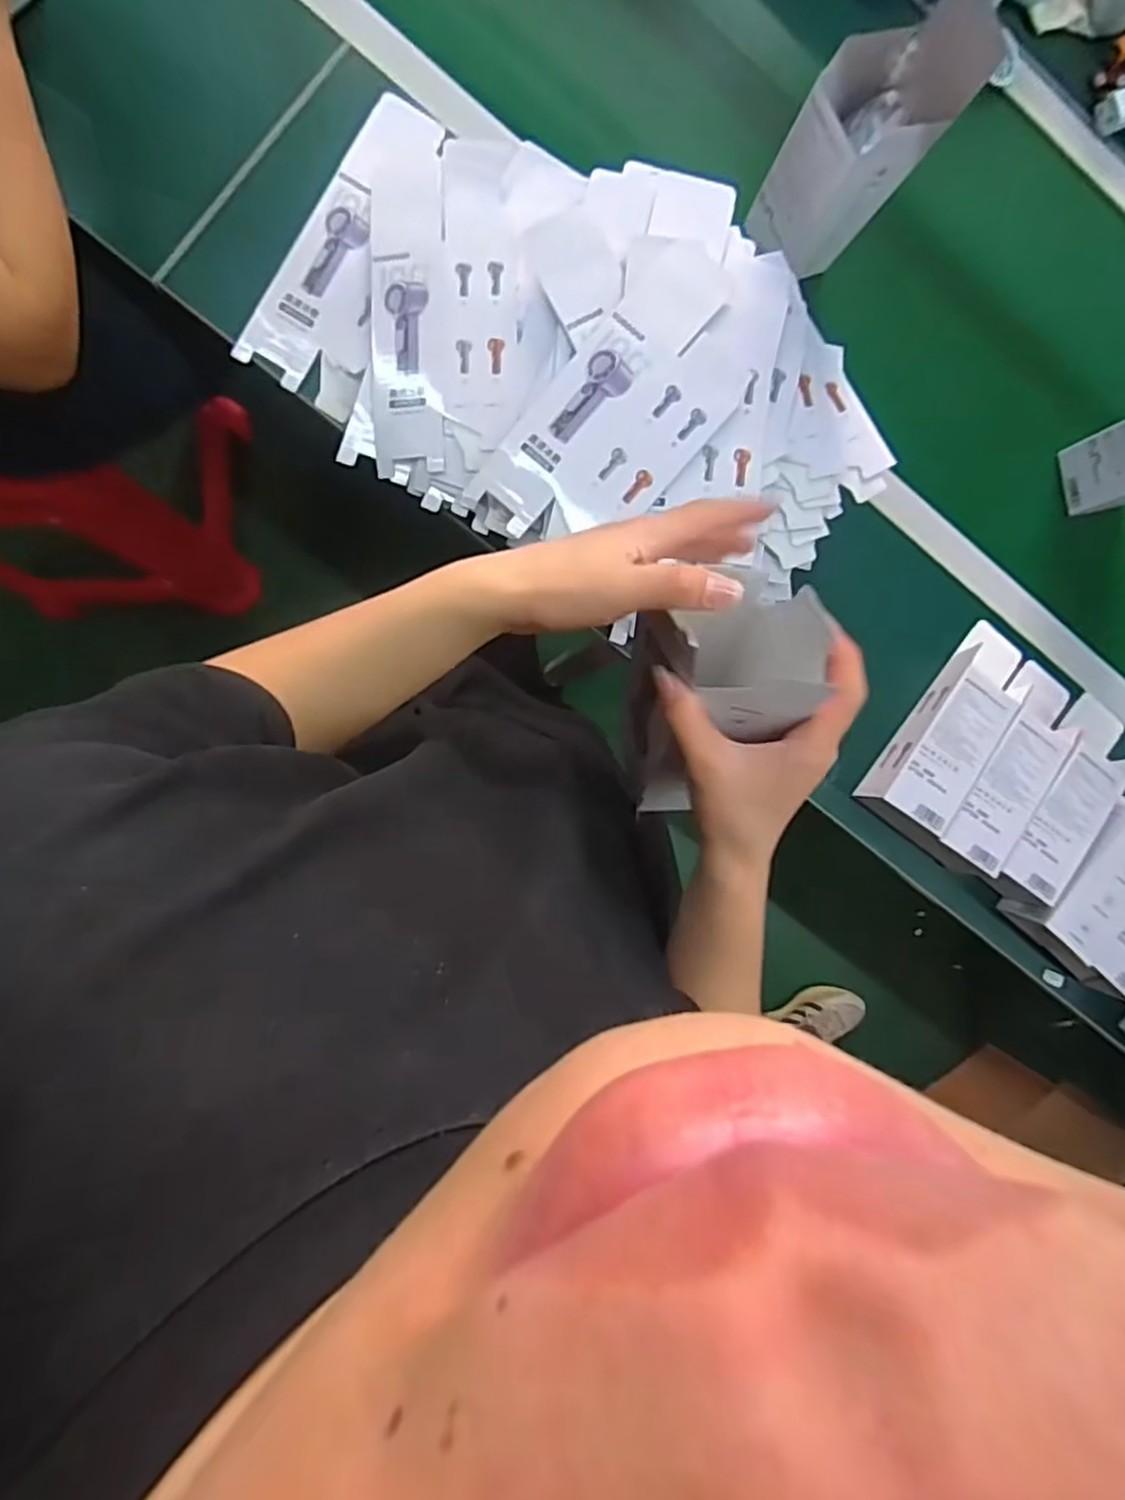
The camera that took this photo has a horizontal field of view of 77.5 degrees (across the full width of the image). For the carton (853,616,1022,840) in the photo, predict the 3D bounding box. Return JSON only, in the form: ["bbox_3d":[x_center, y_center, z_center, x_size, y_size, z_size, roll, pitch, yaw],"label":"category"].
[{"bbox_3d":[0.418,-0.028,0.743,0.082,0.064,0.237,35,88,-7],"label":"carton"}]

